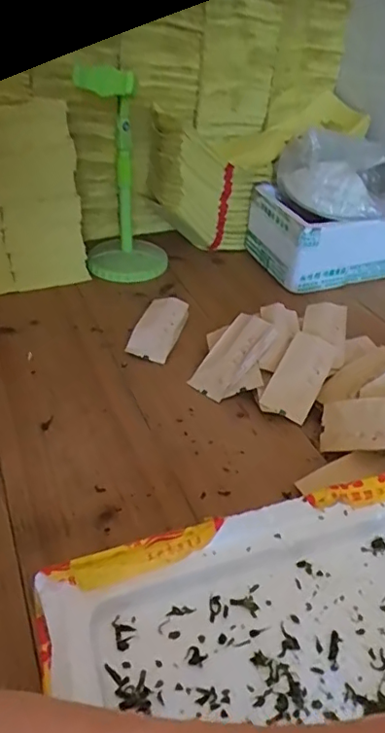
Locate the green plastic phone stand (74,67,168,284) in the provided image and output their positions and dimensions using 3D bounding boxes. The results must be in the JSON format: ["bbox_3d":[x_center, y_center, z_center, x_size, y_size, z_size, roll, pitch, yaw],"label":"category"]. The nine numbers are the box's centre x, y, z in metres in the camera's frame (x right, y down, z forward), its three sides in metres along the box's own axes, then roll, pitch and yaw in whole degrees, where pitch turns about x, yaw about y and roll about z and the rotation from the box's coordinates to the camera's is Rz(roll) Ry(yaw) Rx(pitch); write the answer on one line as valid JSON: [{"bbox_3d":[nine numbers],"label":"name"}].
[{"bbox_3d":[-0.106,-0.281,0.808,0.117,0.282,0.123,-3,39,-5],"label":"green plastic phone stand"}]

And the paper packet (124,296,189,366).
[{"bbox_3d":[-0.042,-0.053,0.705,0.054,0.012,0.120,23,50,3],"label":"paper packet"}]

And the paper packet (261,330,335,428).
[{"bbox_3d":[0.122,0.010,0.608,0.053,0.011,0.105,31,71,6],"label":"paper packet"}]

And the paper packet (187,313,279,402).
[{"bbox_3d":[0.047,-0.013,0.634,0.056,0.014,0.112,32,75,36],"label":"paper packet"}]

